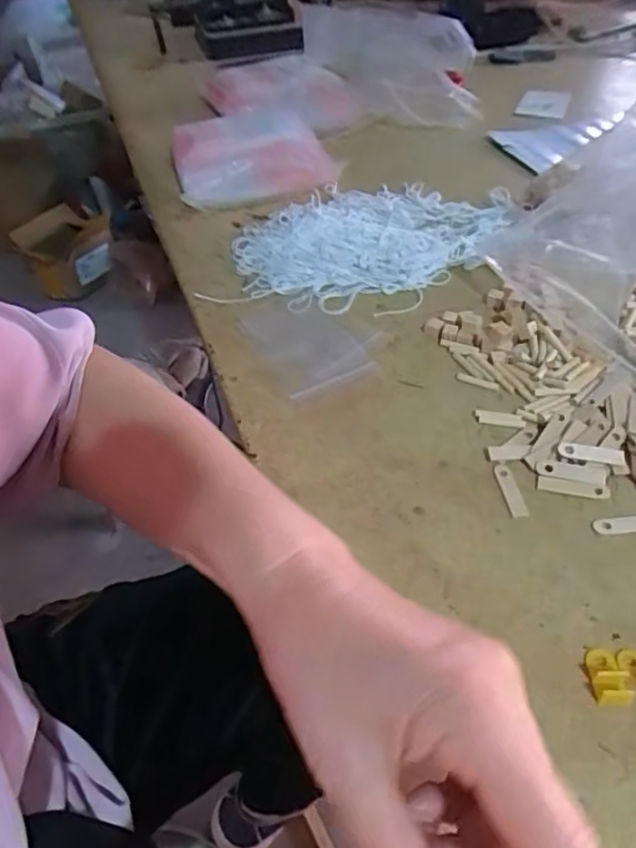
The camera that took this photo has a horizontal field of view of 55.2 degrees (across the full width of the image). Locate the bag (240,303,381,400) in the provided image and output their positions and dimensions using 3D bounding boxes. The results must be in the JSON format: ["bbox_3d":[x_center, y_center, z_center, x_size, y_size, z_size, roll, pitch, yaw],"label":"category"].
[{"bbox_3d":[-0.006,-0.064,0.472,0.079,0.006,0.105,-22,48,-16],"label":"bag"}]

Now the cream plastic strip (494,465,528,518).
[{"bbox_3d":[0.114,0.039,0.361,0.010,0.004,0.038,-5,46,-1],"label":"cream plastic strip"}]

